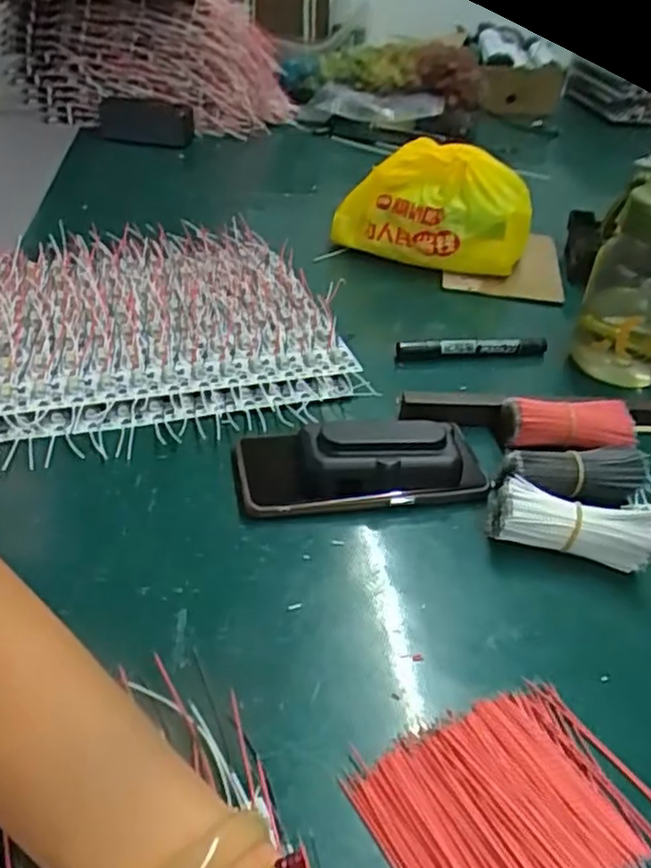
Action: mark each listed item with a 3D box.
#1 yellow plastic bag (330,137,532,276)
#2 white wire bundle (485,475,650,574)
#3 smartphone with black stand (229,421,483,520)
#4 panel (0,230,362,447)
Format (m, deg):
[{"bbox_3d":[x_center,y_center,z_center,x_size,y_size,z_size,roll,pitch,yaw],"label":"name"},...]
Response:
[{"bbox_3d":[0.111,-0.231,0.699,0.193,0.109,0.068,6,37,0],"label":"yellow plastic bag"},{"bbox_3d":[0.149,0.055,0.423,0.093,0.040,0.040,14,38,11],"label":"white wire bundle"},{"bbox_3d":[0.022,0.012,0.460,0.156,0.042,0.069,-4,38,-13],"label":"smartphone with black stand"},{"bbox_3d":[-0.159,-0.103,0.606,0.301,0.034,0.300,-9,40,-19],"label":"panel"}]

